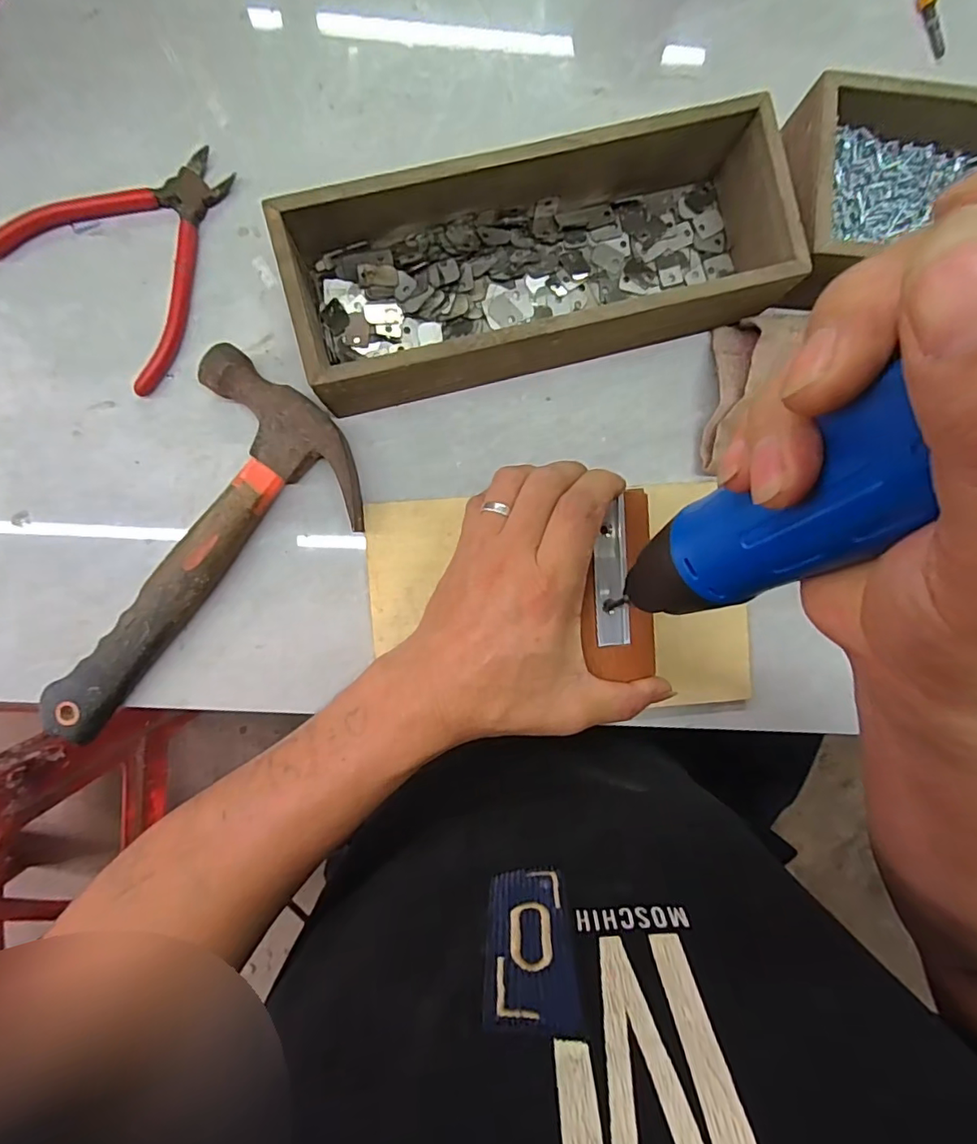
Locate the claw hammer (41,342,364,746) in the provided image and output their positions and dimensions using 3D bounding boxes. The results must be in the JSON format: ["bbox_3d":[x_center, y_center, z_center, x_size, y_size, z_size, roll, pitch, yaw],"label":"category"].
[{"bbox_3d":[-0.191,-0.015,0.328,0.240,0.029,0.122,-43,93,-2],"label":"claw hammer"}]

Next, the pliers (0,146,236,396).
[{"bbox_3d":[-0.212,-0.200,0.331,0.120,0.010,0.134,42,88,-3],"label":"pliers"}]

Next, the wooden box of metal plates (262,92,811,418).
[{"bbox_3d":[0.029,-0.177,0.321,0.278,0.063,0.122,-12,92,-4],"label":"wooden box of metal plates"}]

